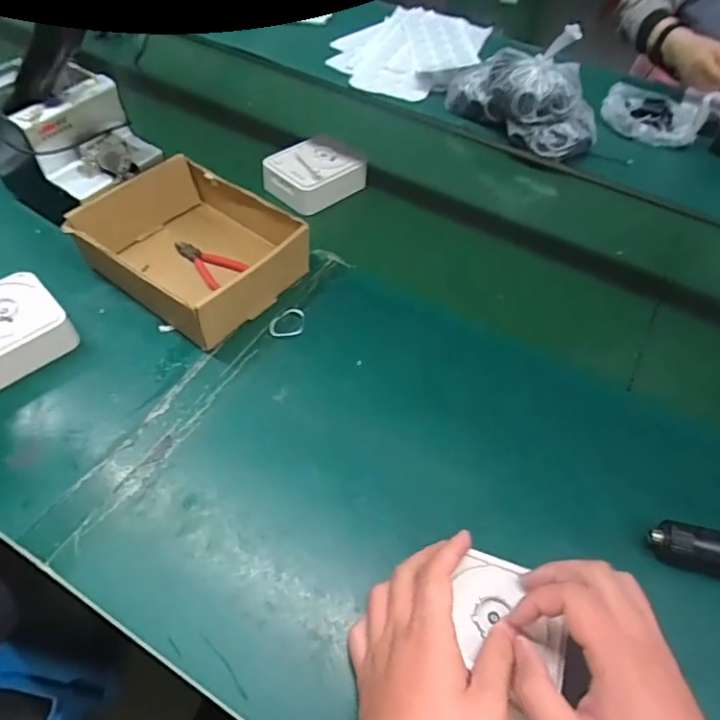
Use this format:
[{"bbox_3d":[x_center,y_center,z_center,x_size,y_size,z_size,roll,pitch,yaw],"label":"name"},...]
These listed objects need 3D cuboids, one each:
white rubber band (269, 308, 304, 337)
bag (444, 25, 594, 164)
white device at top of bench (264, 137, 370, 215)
[{"bbox_3d":[-0.083,-0.043,0.612,0.039,0.006,0.038,0,52,-3],"label":"white rubber band"},{"bbox_3d":[0.264,-0.452,0.878,0.111,0.140,0.262,-30,60,-25],"label":"bag"},{"bbox_3d":[-0.064,-0.269,0.776,0.135,0.046,0.106,-34,61,-26],"label":"white device at top of bench"}]

